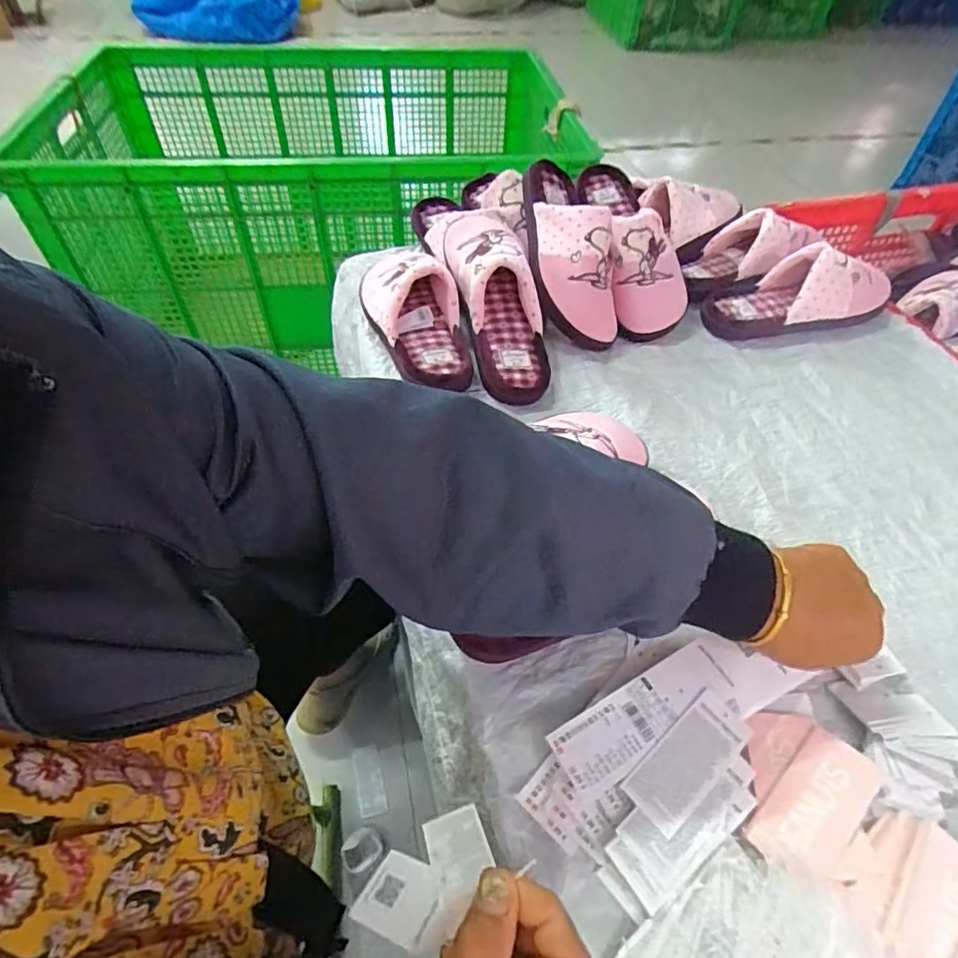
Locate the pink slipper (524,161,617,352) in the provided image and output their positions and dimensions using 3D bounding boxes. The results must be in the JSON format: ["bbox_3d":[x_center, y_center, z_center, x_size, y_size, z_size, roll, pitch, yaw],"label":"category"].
[{"bbox_3d":[0.101,-0.271,0.658,0.092,0.096,0.241,-10,74,-12],"label":"pink slipper"}]

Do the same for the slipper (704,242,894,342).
[{"bbox_3d":[0.389,-0.230,0.687,0.225,0.085,0.087,-2,50,-6],"label":"slipper"}]

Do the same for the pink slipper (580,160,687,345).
[{"bbox_3d":[0.187,-0.292,0.682,0.103,0.092,0.251,-7,75,-10],"label":"pink slipper"}]

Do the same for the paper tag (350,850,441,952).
[{"bbox_3d":[-0.047,0.255,0.346,0.052,0.006,0.042,-5,25,35],"label":"paper tag"}]

